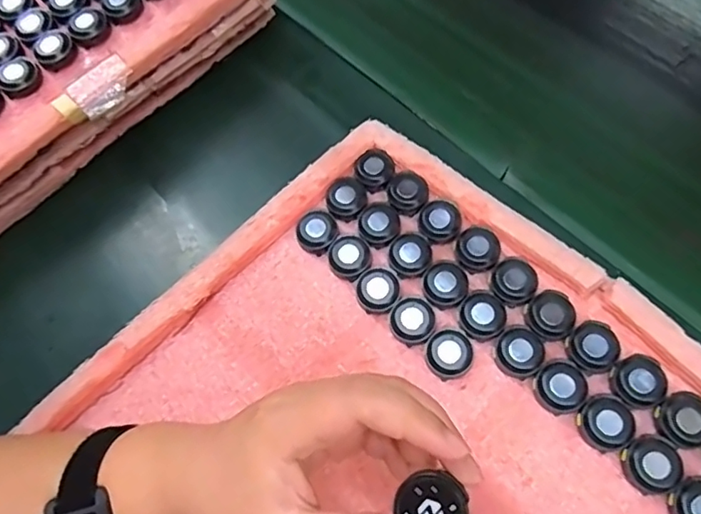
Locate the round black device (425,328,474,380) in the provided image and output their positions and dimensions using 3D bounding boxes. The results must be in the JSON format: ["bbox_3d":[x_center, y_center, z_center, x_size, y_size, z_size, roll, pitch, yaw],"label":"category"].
[{"bbox_3d":[0.062,0.059,0.342,0.028,0.014,0.028,-2,64,3],"label":"round black device"}]

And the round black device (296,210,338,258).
[{"bbox_3d":[-0.022,-0.017,0.384,0.028,0.015,0.029,-2,64,3],"label":"round black device"}]

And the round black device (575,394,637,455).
[{"bbox_3d":[0.147,0.095,0.317,0.028,0.013,0.029,-2,64,3],"label":"round black device"}]

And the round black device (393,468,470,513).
[{"bbox_3d":[0.032,0.102,0.219,0.028,0.007,0.026,1,66,-1],"label":"round black device"}]

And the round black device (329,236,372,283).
[{"bbox_3d":[0.000,0.001,0.373,0.029,0.016,0.029,-2,64,3],"label":"round black device"}]

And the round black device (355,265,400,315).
[{"bbox_3d":[0.018,0.022,0.365,0.028,0.014,0.028,-2,64,3],"label":"round black device"}]

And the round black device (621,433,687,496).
[{"bbox_3d":[0.169,0.114,0.309,0.031,0.013,0.028,-30,66,-10],"label":"round black device"}]

